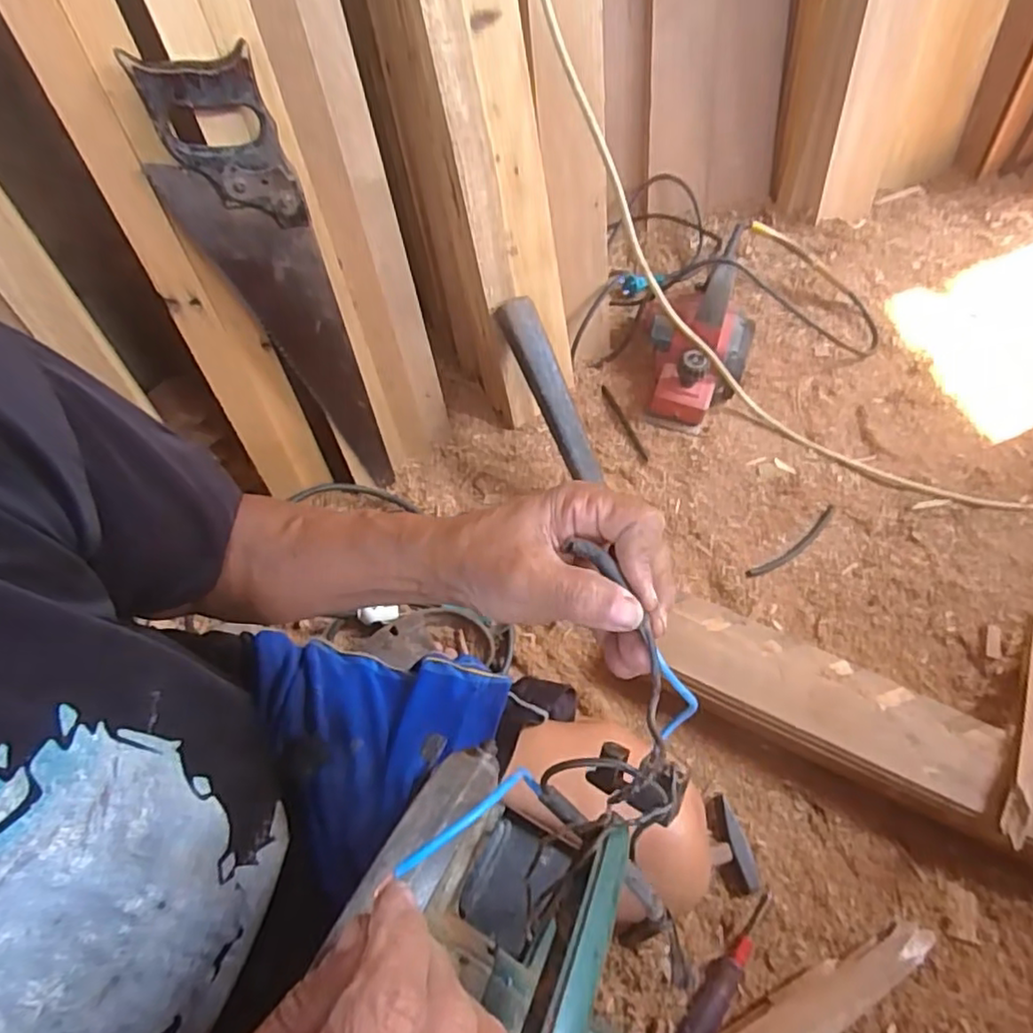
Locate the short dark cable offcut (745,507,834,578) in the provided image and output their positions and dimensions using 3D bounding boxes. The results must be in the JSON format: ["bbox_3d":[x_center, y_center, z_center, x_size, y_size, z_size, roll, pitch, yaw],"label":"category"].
[{"bbox_3d":[0.360,0.036,0.838,0.161,0.006,0.020,-33,69,-17],"label":"short dark cable offcut"}]

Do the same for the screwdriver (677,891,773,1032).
[{"bbox_3d":[0.205,0.451,0.636,0.030,0.023,0.174,35,67,15],"label":"screwdriver"}]

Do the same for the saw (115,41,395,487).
[{"bbox_3d":[-0.226,-0.192,0.653,0.104,0.455,0.025,-20,53,-8],"label":"saw"}]

